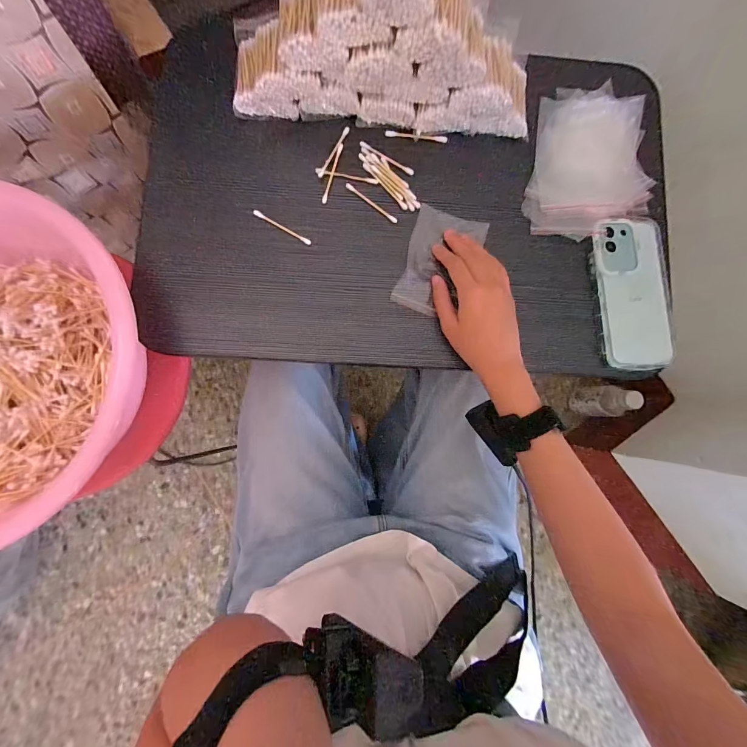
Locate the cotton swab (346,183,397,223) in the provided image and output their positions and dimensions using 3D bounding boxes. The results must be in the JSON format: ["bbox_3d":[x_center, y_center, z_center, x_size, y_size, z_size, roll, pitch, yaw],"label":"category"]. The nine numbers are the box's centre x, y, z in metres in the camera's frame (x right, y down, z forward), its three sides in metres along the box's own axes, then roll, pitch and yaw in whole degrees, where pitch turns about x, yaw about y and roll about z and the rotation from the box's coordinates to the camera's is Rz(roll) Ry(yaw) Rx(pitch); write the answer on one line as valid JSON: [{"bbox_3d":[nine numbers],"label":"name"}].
[{"bbox_3d":[-0.002,-0.189,0.376,0.069,0.004,0.006,37,83,1],"label":"cotton swab"}]

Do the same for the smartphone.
[{"bbox_3d":[0.286,-0.088,0.372,0.077,0.018,0.165,-4,84,-4],"label":"smartphone"}]

